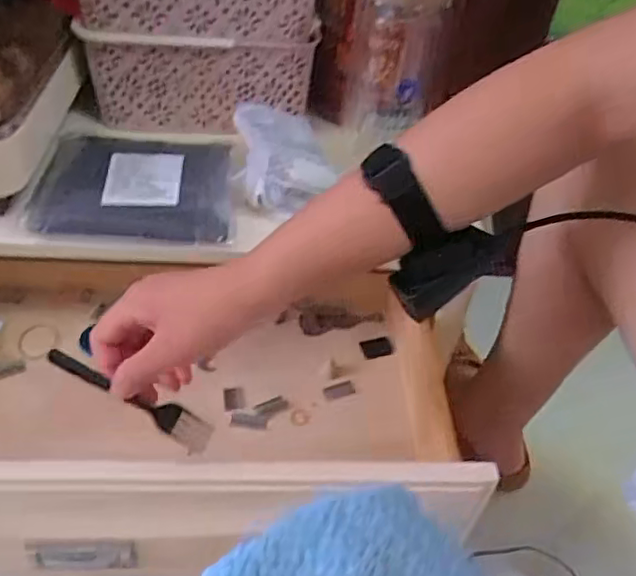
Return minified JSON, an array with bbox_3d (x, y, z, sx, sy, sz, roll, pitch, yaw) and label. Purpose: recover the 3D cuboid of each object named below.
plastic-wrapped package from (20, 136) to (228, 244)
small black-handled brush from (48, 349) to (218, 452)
[{"bbox_3d":[-0.151,-0.091,0.524,0.158,0.022,0.119,6,43,-1],"label":"plastic-wrapped package"},{"bbox_3d":[-0.120,0.070,0.387,0.113,0.013,0.016,29,44,-3],"label":"small black-handled brush"}]

